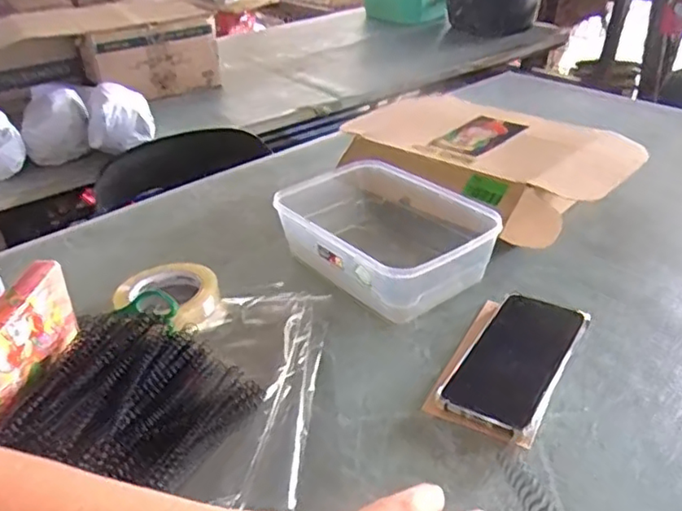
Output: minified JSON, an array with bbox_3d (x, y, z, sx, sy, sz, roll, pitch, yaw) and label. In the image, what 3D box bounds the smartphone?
[{"bbox_3d":[0.151,0.088,0.540,0.079,0.010,0.161,16,41,31],"label":"smartphone"}]

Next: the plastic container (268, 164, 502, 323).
[{"bbox_3d":[0.050,-0.028,0.693,0.179,0.069,0.253,-24,36,-30],"label":"plastic container"}]

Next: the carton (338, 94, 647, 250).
[{"bbox_3d":[0.174,-0.116,0.816,0.216,0.082,0.360,-27,37,-33],"label":"carton"}]

